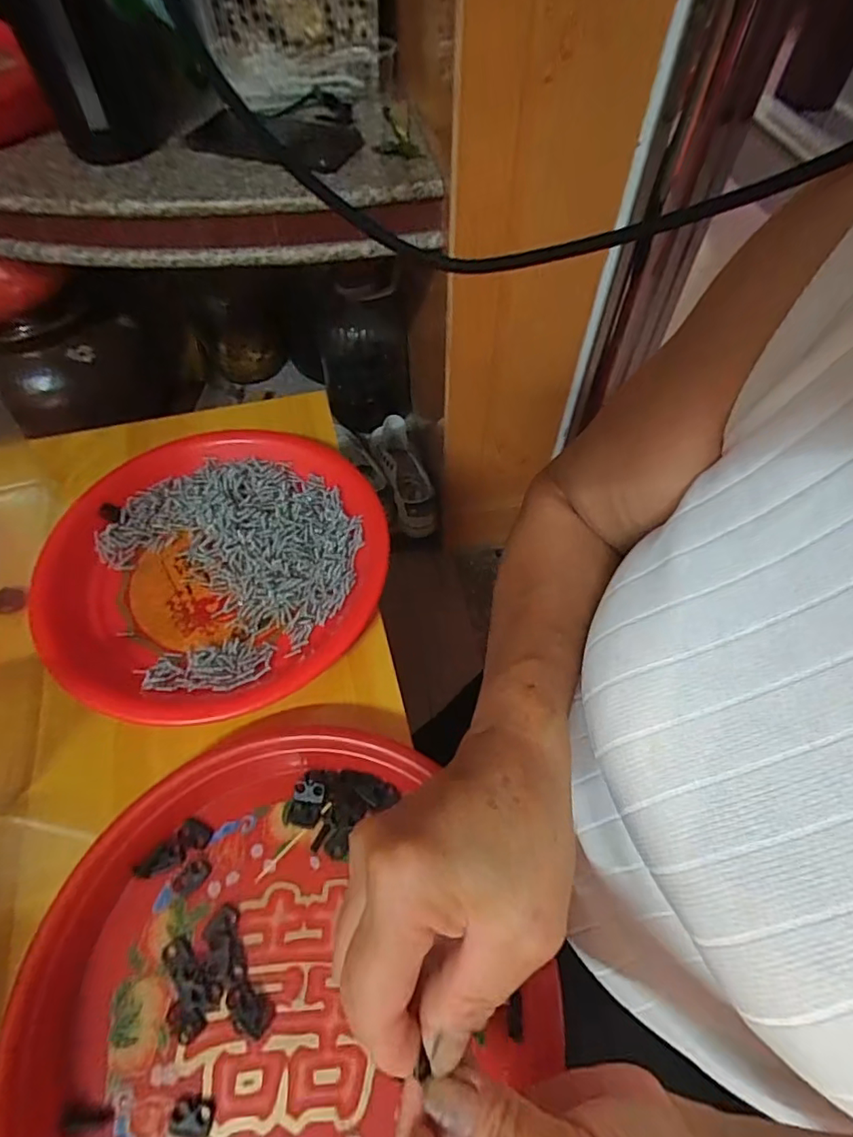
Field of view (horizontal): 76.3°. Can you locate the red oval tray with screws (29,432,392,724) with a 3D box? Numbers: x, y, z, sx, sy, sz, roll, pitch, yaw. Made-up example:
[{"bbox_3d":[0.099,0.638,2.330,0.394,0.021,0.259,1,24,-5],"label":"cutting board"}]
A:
[{"bbox_3d":[-0.141,-0.011,0.374,0.219,0.032,0.212,-26,62,-15],"label":"red oval tray with screws"}]

